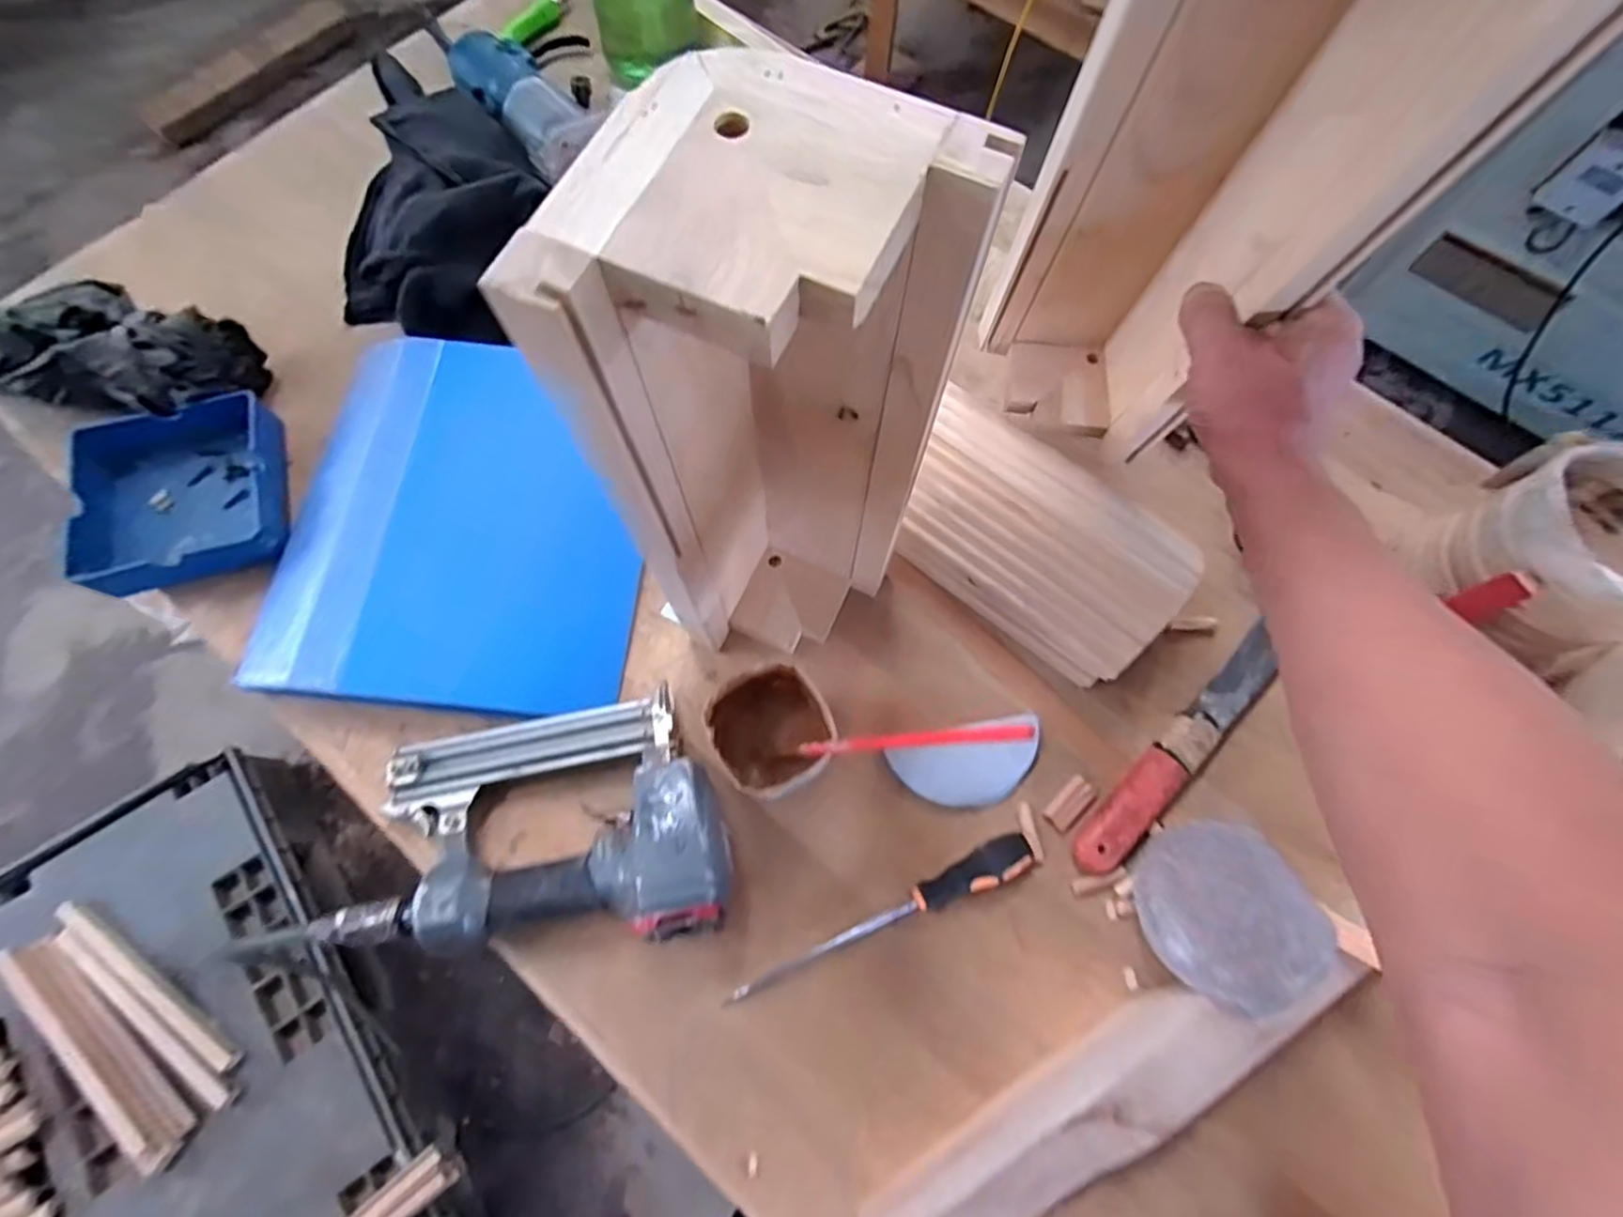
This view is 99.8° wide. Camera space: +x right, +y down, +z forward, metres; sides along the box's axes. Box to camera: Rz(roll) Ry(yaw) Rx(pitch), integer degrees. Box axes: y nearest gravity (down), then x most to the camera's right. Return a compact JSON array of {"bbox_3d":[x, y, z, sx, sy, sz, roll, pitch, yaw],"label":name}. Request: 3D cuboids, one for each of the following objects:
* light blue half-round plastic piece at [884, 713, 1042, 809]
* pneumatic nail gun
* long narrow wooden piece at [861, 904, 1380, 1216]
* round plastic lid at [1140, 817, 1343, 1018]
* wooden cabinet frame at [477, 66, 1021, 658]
[{"bbox_3d":[0.119,0.117,0.507,0.114,0.007,0.059,-16,88,-8],"label":"light blue half-round plastic piece"},{"bbox_3d":[-0.208,0.159,0.469,0.291,0.065,0.153,-10,72,-5],"label":"pneumatic nail gun"},{"bbox_3d":[0.183,0.308,0.426,0.324,0.045,0.068,-27,74,-9],"label":"long narrow wooden piece"},{"bbox_3d":[0.282,0.206,0.465,0.109,0.009,0.116,-5,52,6],"label":"round plastic lid"},{"bbox_3d":[-0.009,-0.057,0.377,0.111,0.380,0.123,26,73,7],"label":"wooden cabinet frame"}]

